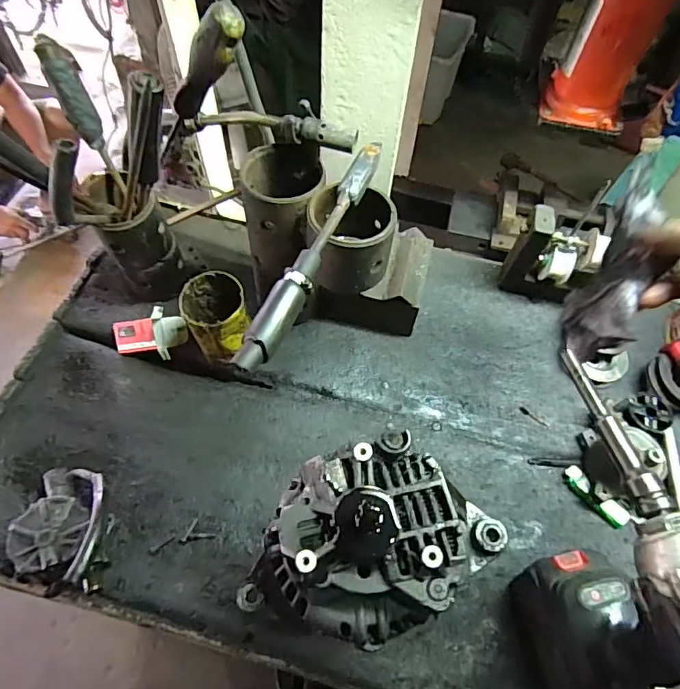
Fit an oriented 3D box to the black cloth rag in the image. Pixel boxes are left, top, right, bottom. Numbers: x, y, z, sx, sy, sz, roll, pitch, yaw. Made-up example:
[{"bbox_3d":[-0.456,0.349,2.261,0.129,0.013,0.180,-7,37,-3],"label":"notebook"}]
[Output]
[{"bbox_3d":[0.234,-0.059,0.413,0.053,0.156,0.070,15,23,6],"label":"black cloth rag"}]

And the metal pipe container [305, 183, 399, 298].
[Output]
[{"bbox_3d":[0.010,-0.111,0.512,0.086,0.082,0.081,1,59,-2],"label":"metal pipe container"}]

